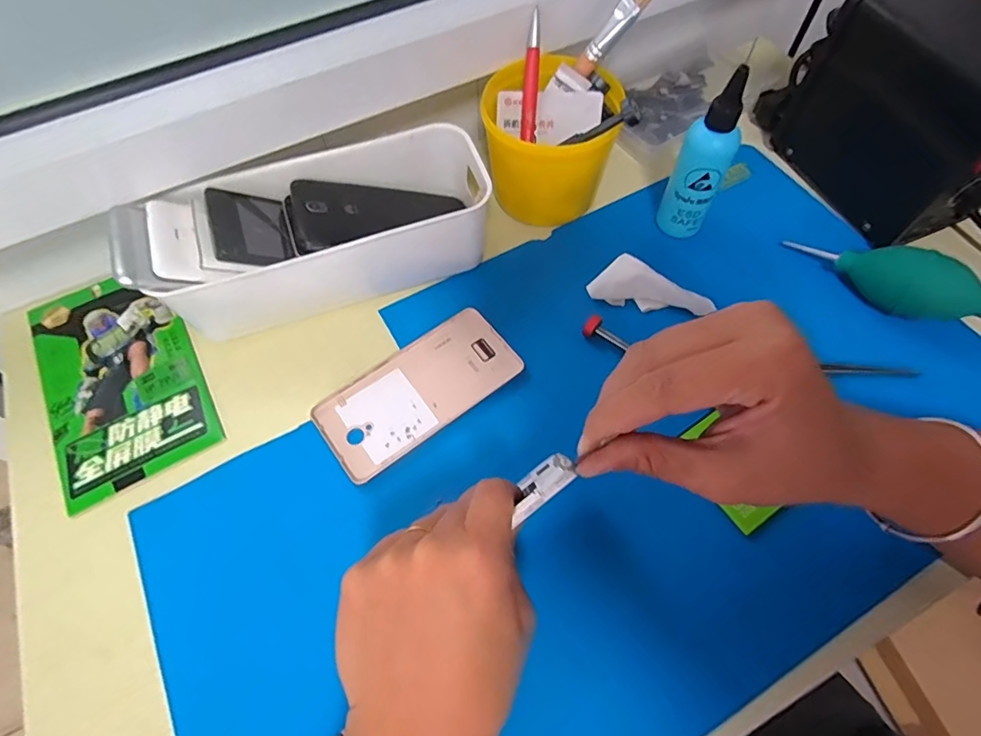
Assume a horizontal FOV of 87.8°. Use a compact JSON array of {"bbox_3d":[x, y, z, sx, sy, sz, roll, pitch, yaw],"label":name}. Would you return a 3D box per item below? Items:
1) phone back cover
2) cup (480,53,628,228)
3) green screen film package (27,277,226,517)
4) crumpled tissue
[{"bbox_3d":[-0.052,0.016,0.377,0.146,0.012,0.070,-34,67,-16],"label":"phone back cover"},{"bbox_3d":[0.047,-0.183,0.427,0.108,0.099,0.102,0,62,0],"label":"cup"},{"bbox_3d":[-0.283,0.003,0.391,0.109,0.004,0.189,-29,66,-14],"label":"green screen film package"},{"bbox_3d":[0.127,-0.063,0.403,0.091,0.031,0.029,18,64,9],"label":"crumpled tissue"}]

